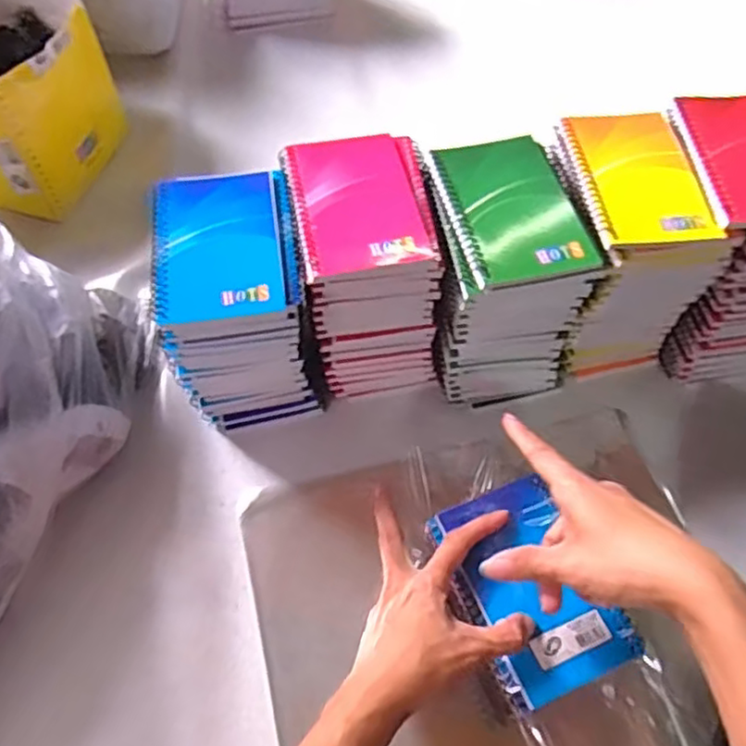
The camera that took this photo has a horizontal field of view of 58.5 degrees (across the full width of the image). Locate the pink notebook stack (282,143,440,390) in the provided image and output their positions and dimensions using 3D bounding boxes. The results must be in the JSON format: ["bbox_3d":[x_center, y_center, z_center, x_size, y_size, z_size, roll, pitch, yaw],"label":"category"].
[{"bbox_3d":[-0.009,-0.079,0.531,0.093,0.162,0.123,-10,59,-7],"label":"pink notebook stack"}]

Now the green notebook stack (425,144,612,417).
[{"bbox_3d":[0.098,-0.071,0.522,0.108,0.167,0.124,-8,59,-6],"label":"green notebook stack"}]

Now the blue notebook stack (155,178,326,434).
[{"bbox_3d":[-0.102,-0.051,0.516,0.092,0.154,0.124,-9,59,-6],"label":"blue notebook stack"}]

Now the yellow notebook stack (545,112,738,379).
[{"bbox_3d":[0.187,-0.093,0.534,0.100,0.174,0.131,-11,59,-8],"label":"yellow notebook stack"}]

